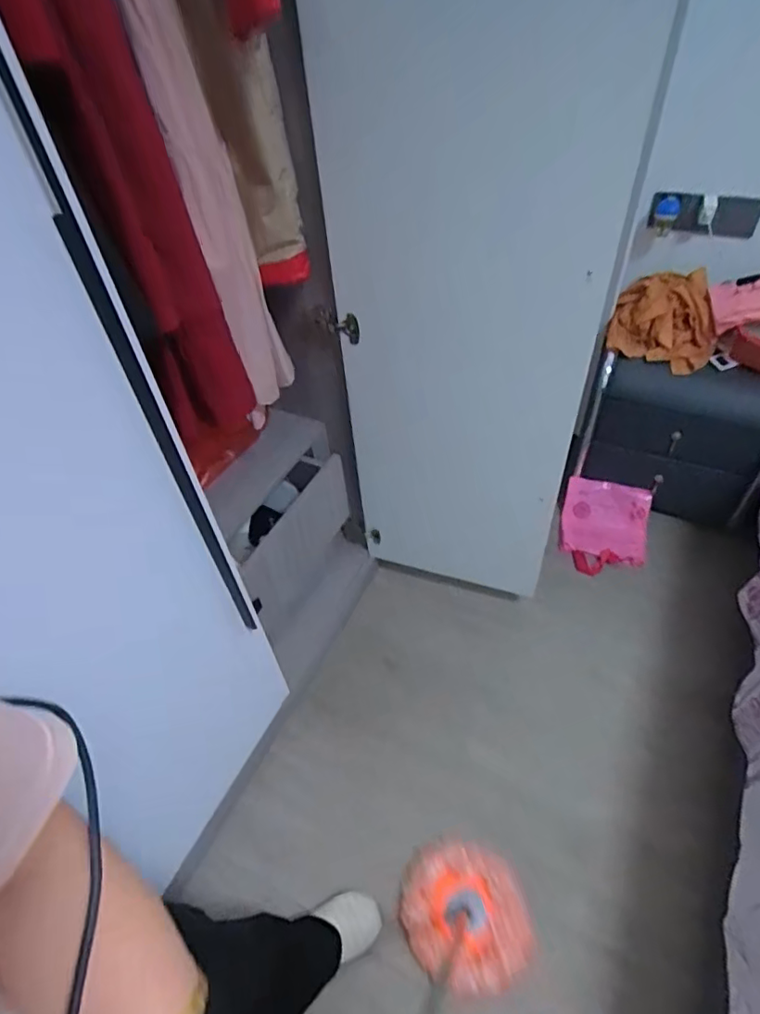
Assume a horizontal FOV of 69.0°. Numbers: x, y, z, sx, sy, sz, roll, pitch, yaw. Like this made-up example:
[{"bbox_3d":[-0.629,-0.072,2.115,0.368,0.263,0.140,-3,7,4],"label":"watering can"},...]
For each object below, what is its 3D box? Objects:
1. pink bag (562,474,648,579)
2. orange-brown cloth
[{"bbox_3d":[0.611,0.055,1.519,0.220,0.122,0.230,11,50,15],"label":"pink bag"},{"bbox_3d":[0.679,-0.446,1.350,0.225,0.061,0.255,-9,77,33],"label":"orange-brown cloth"}]

